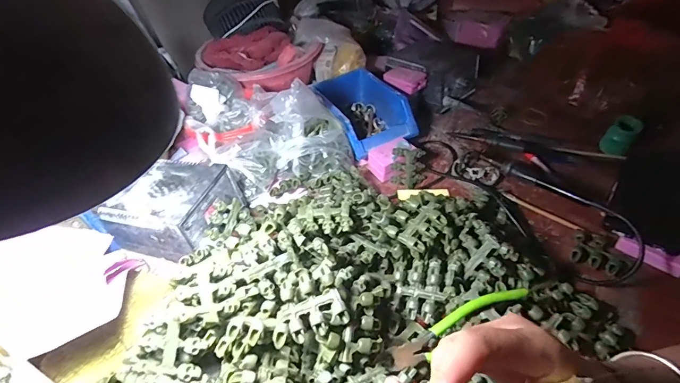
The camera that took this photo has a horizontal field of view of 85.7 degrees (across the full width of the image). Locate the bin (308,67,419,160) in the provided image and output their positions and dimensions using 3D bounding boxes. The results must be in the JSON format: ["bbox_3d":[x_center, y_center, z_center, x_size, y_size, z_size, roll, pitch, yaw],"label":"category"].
[{"bbox_3d":[0.039,-0.141,0.648,0.128,0.064,0.176,-24,48,-18],"label":"bin"}]

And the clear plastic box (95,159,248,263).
[{"bbox_3d":[-0.227,0.020,0.498,0.139,0.075,0.122,9,47,14],"label":"clear plastic box"}]

